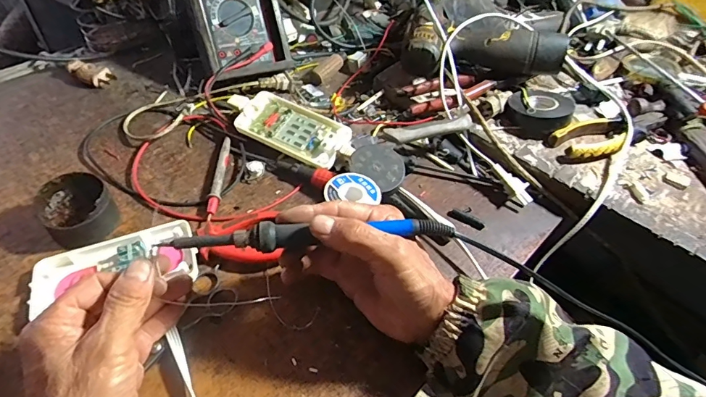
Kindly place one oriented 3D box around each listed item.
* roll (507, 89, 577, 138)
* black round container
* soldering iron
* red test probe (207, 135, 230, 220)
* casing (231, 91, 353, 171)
[{"bbox_3d":[0.225,-0.107,0.514,0.072,0.026,0.071,2,50,-3],"label":"roll"},{"bbox_3d":[-0.250,0.011,0.386,0.057,0.037,0.058,2,50,-3],"label":"black round container"},{"bbox_3d":[-0.031,0.030,0.313,0.211,0.025,0.018,-3,50,-6],"label":"soldering iron"},{"bbox_3d":[-0.139,-0.023,0.445,0.012,0.012,0.113,0,50,-5],"label":"red test probe"},{"bbox_3d":[-0.071,-0.081,0.482,0.153,0.022,0.060,24,52,15],"label":"casing"}]

